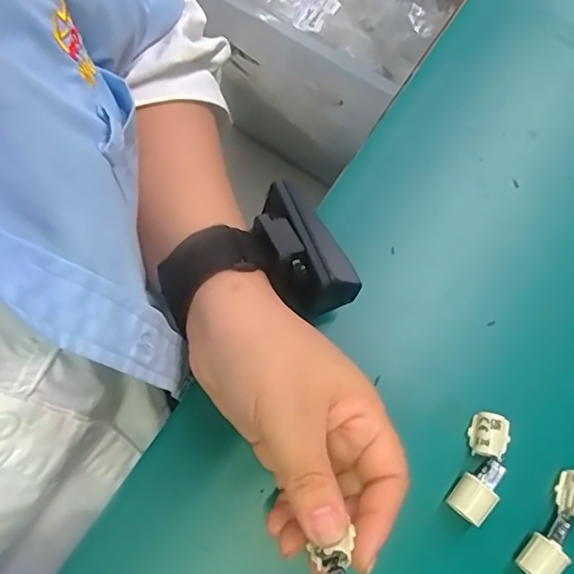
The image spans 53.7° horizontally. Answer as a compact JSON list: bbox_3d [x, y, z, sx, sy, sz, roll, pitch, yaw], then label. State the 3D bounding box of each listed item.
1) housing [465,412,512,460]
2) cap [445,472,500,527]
[{"bbox_3d":[0.107,0.080,0.304,0.018,0.013,0.022,18,74,0],"label":"housing"},{"bbox_3d":[0.093,0.109,0.291,0.019,0.020,0.020,39,76,6],"label":"cap"}]

